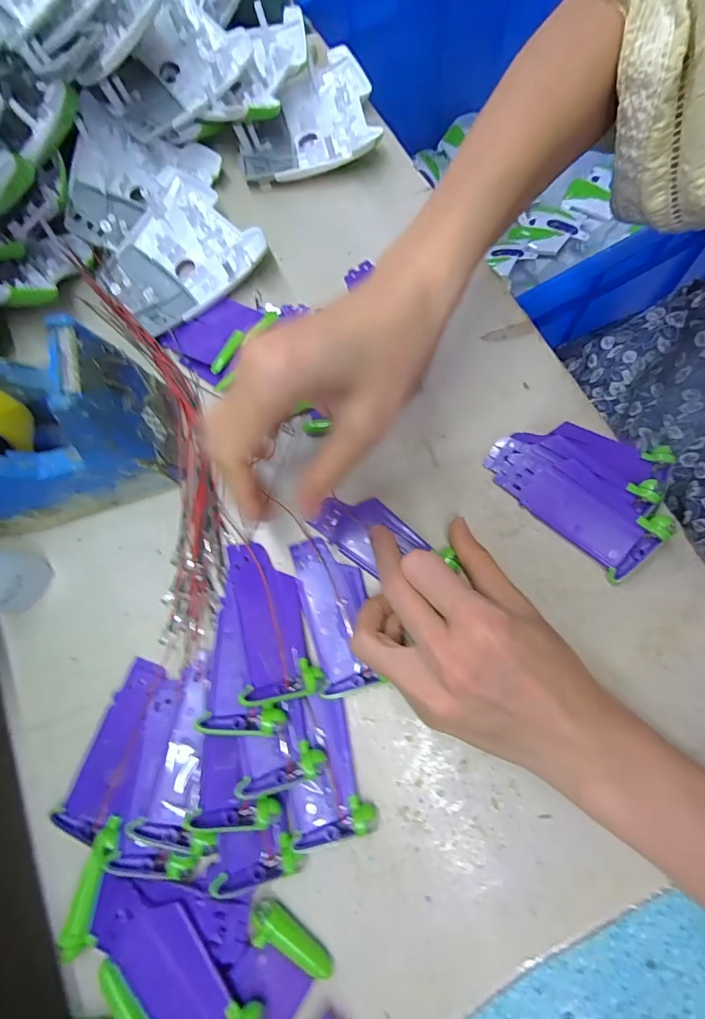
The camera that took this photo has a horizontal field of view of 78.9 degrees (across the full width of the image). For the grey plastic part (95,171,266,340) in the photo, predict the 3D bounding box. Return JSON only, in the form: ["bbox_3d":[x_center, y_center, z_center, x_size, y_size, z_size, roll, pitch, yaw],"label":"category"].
[{"bbox_3d":[-0.126,-0.185,0.309,0.108,0.016,0.094,-36,74,-5],"label":"grey plastic part"}]

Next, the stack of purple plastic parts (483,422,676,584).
[{"bbox_3d":[0.138,-0.020,0.251,0.099,0.022,0.071,43,82,15],"label":"stack of purple plastic parts"}]

